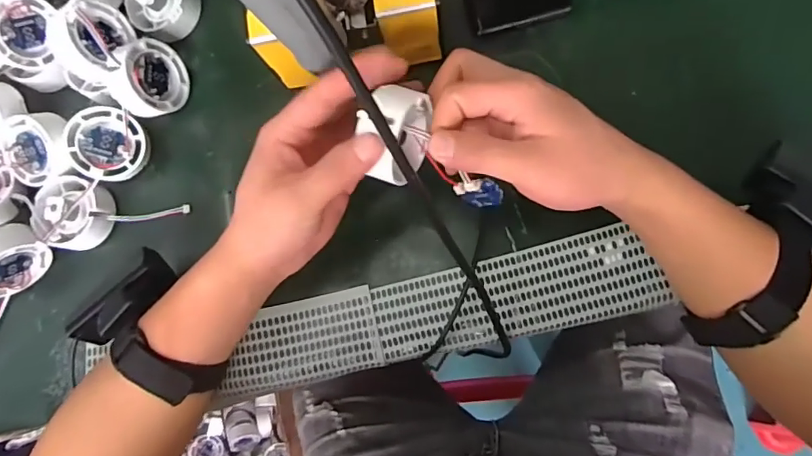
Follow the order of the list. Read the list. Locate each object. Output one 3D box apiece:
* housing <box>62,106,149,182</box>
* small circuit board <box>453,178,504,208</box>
[{"bbox_3d":[-0.230,-0.064,0.400,0.053,0.018,0.054,16,87,-18],"label":"housing"},{"bbox_3d":[0.045,-0.022,0.312,0.027,0.024,0.008,-6,53,34],"label":"small circuit board"}]

